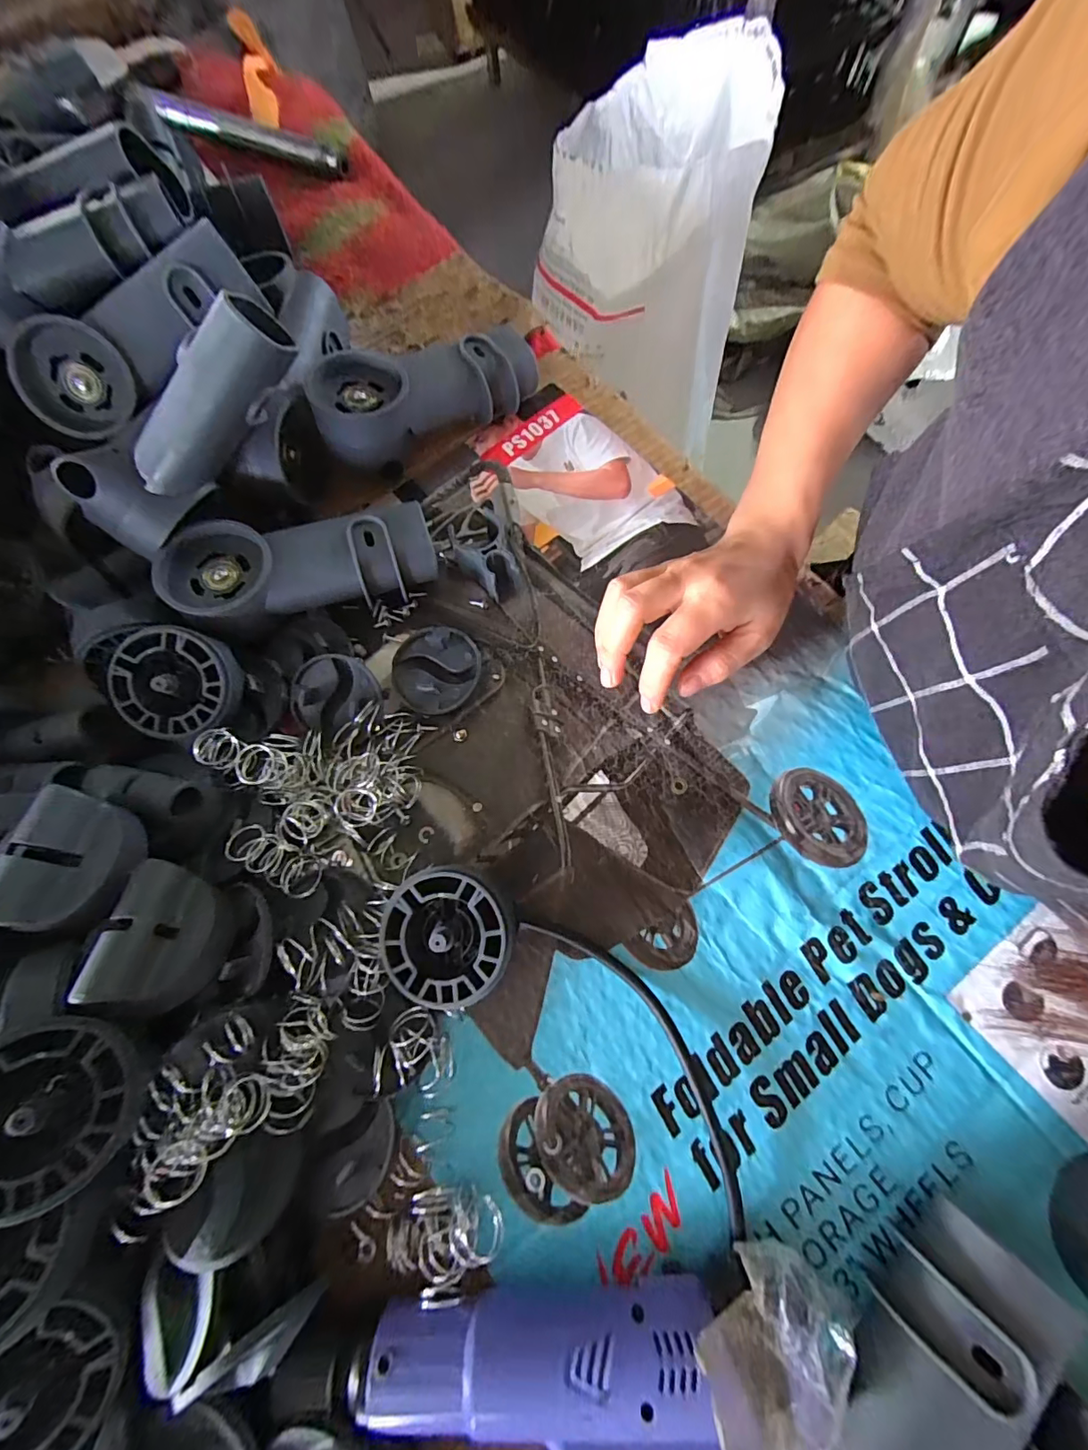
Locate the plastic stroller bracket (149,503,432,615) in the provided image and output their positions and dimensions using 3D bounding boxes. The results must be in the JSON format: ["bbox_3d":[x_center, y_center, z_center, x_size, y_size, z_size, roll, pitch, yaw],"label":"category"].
[{"bbox_3d":[-0.151,-0.101,0.330,0.156,0.053,0.060,-15,72,-2],"label":"plastic stroller bracket"}]

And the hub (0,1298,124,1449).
[{"bbox_3d":[-0.203,0.266,0.196,0.062,0.013,0.053,-20,87,-29],"label":"hub"}]

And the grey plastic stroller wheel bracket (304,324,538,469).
[{"bbox_3d":[-0.078,-0.237,0.369,0.164,0.059,0.070,-23,72,-4],"label":"grey plastic stroller wheel bracket"}]

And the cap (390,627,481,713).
[{"bbox_3d":[-0.069,-0.035,0.328,0.056,0.017,0.056,-1,72,3],"label":"cap"}]

